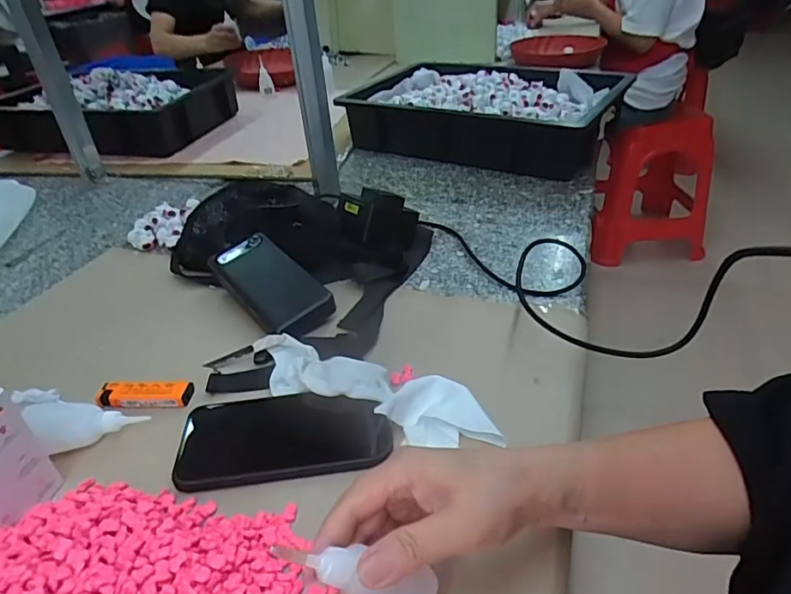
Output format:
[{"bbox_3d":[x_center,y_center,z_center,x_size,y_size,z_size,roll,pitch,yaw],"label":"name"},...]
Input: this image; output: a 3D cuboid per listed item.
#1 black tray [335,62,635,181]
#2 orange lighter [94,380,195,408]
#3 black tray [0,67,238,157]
[{"bbox_3d":[0.164,-0.345,0.977,0.456,0.103,0.312,18,40,30],"label":"black tray"},{"bbox_3d":[-0.222,0.085,0.465,0.082,0.011,0.021,0,34,6],"label":"orange lighter"},{"bbox_3d":[-0.609,-0.416,1.156,0.459,0.130,0.304,5,35,14],"label":"black tray"}]

